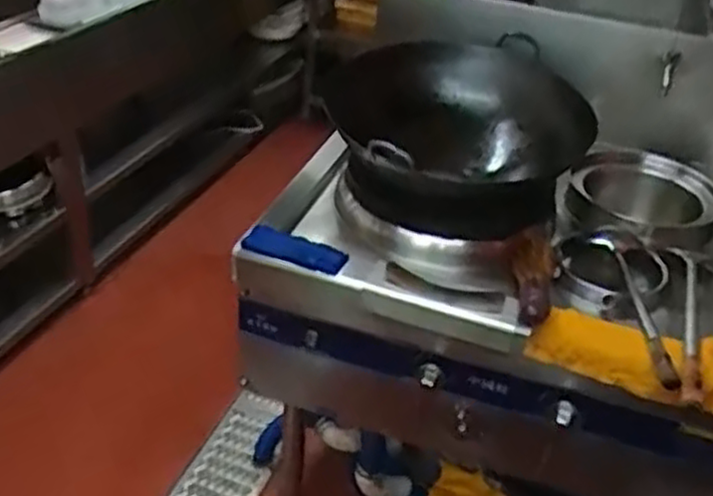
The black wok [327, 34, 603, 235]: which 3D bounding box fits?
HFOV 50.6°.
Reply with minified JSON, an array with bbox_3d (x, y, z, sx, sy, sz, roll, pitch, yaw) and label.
[{"bbox_3d":[0.200,-0.225,1.523,0.463,0.245,0.436,-3,35,-14],"label":"black wok"}]

